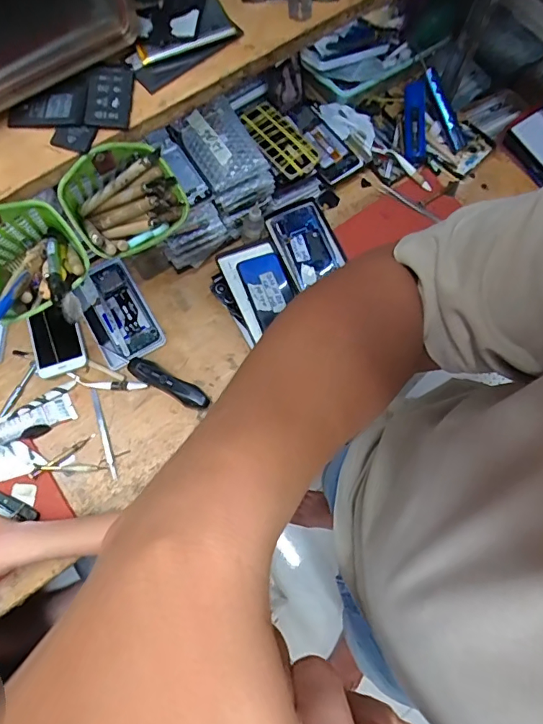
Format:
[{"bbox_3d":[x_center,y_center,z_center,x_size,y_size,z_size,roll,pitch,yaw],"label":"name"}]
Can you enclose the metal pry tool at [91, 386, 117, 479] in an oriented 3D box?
[{"bbox_3d":[-0.265,0.113,0.722,0.012,0.007,0.145,-17,75,-6],"label":"metal pry tool"}]

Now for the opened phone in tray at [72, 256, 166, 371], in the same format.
[{"bbox_3d":[-0.258,-0.081,0.758,0.102,0.026,0.171,-31,77,-10],"label":"opened phone in tray"}]

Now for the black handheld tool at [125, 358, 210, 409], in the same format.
[{"bbox_3d":[-0.164,0.033,0.727,0.143,0.044,0.035,28,75,6],"label":"black handheld tool"}]

